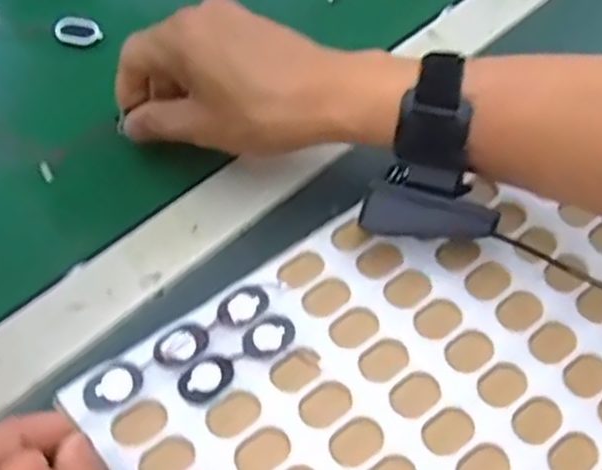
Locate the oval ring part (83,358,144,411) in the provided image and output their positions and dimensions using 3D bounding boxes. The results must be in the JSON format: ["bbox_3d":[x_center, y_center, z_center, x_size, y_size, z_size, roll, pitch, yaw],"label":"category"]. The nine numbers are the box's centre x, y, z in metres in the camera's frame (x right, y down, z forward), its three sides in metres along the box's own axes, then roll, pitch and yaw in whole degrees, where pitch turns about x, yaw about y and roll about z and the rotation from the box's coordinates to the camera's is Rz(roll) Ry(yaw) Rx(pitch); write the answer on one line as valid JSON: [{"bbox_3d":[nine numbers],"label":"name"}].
[{"bbox_3d":[-0.092,0.073,0.359,0.022,0.004,0.029,37,62,18],"label":"oval ring part"}]

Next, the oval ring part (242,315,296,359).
[{"bbox_3d":[-0.016,0.052,0.380,0.029,0.004,0.021,-32,65,-22],"label":"oval ring part"}]

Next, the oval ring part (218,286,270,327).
[{"bbox_3d":[-0.031,0.037,0.389,0.028,0.004,0.020,-33,65,-22],"label":"oval ring part"}]

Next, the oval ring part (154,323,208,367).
[{"bbox_3d":[-0.060,0.055,0.372,0.022,0.005,0.028,40,63,20],"label":"oval ring part"}]

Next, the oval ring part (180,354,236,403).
[{"bbox_3d":[-0.046,0.070,0.364,0.029,0.004,0.018,-36,66,-24],"label":"oval ring part"}]

